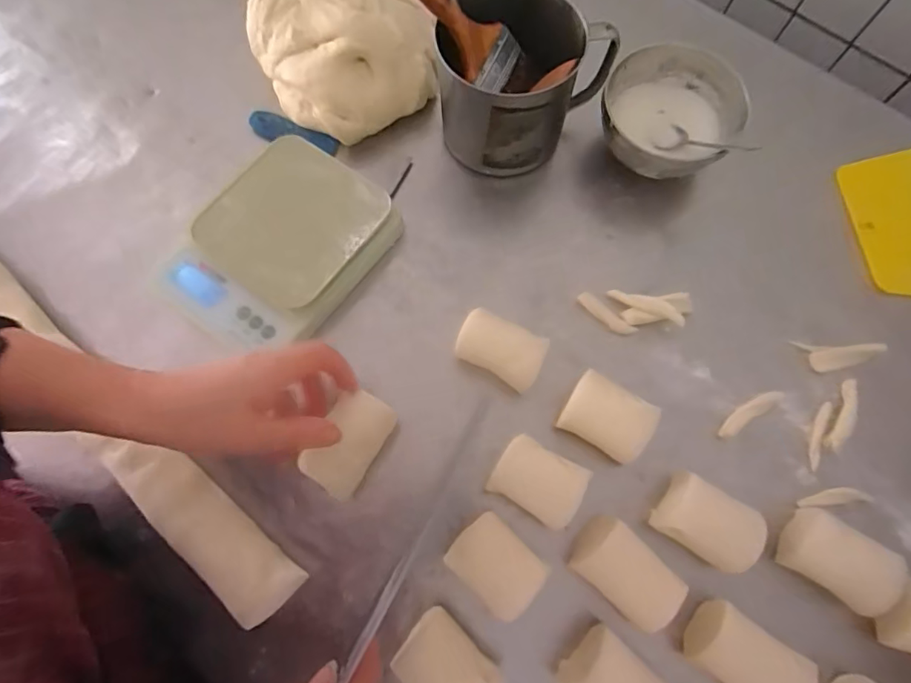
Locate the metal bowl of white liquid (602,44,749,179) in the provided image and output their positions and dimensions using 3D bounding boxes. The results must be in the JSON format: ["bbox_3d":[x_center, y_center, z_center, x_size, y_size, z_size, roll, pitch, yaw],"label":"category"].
[{"bbox_3d":[0.199,-0.209,0.473,0.123,0.068,0.128,0,72,0],"label":"metal bowl of white liquid"}]

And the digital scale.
[{"bbox_3d":[-0.160,-0.084,0.453,0.154,0.037,0.184,36,75,10],"label":"digital scale"}]

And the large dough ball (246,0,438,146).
[{"bbox_3d":[-0.109,-0.302,0.502,0.169,0.084,0.183,0,72,0],"label":"large dough ball"}]

